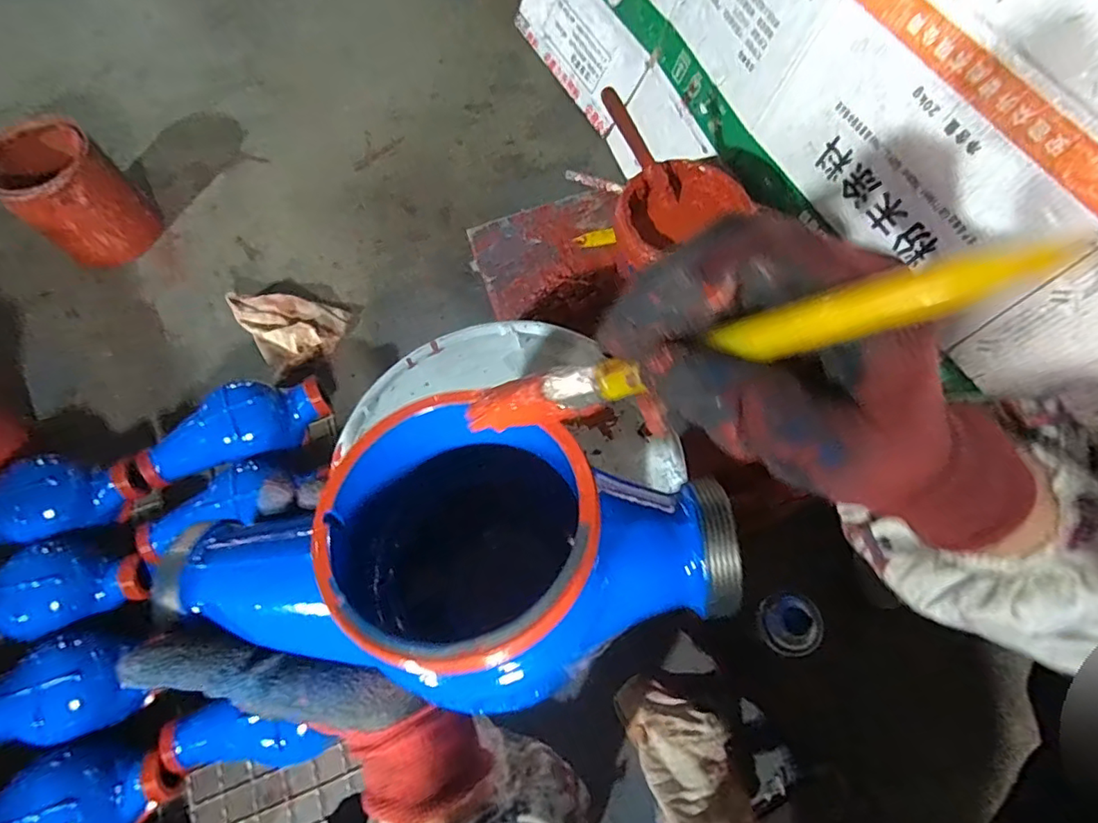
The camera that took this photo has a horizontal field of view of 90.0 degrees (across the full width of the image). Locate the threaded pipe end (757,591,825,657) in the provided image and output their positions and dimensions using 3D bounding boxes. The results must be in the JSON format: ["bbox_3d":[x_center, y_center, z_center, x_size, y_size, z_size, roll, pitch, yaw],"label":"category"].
[{"bbox_3d":[0.248,0.215,0.559,0.057,0.019,0.060,0,68,1],"label":"threaded pipe end"}]

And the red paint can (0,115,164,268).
[{"bbox_3d":[-0.741,-0.335,0.865,0.151,0.164,0.152,39,74,15],"label":"red paint can"}]

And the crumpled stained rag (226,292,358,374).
[{"bbox_3d":[-0.390,-0.141,0.849,0.147,0.052,0.140,-34,71,-12],"label":"crumpled stained rag"}]

